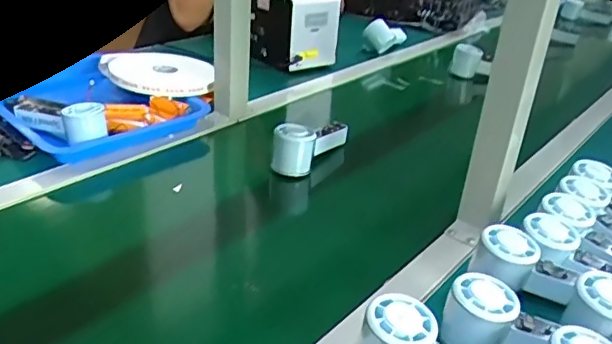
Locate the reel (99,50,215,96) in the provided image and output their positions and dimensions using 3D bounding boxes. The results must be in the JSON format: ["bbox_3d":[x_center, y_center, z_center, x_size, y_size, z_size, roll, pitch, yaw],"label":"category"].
[{"bbox_3d":[-0.246,-0.169,0.940,0.164,0.014,0.176,-14,39,-28],"label":"reel"}]

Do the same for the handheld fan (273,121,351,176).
[{"bbox_3d":[0.010,-0.044,0.812,0.051,0.062,0.136,25,35,30],"label":"handheld fan"}]

